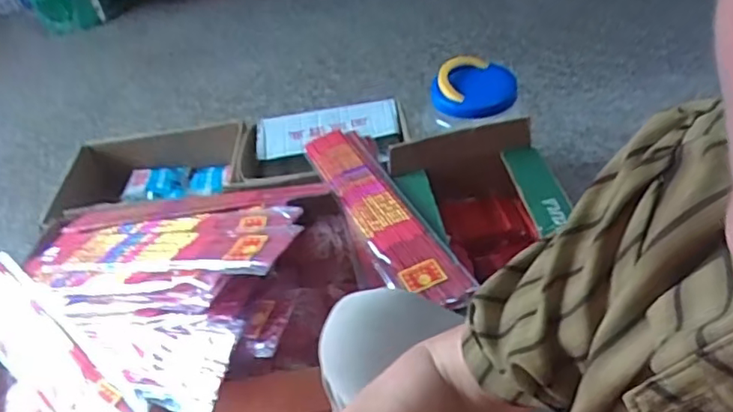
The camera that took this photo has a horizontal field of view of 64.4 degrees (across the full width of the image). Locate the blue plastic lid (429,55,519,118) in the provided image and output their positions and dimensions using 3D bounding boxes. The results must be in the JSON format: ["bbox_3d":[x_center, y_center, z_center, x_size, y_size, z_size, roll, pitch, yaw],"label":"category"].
[{"bbox_3d":[0.200,-0.220,1.075,0.150,0.071,0.183,3,43,12],"label":"blue plastic lid"}]

